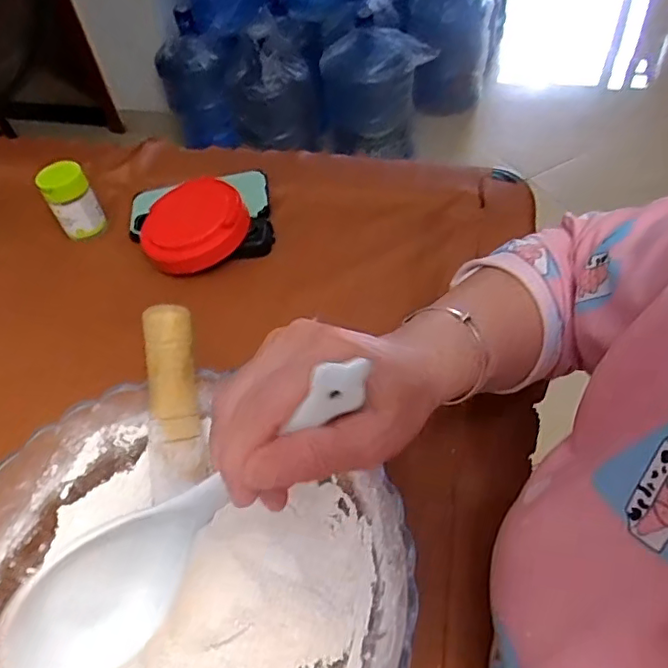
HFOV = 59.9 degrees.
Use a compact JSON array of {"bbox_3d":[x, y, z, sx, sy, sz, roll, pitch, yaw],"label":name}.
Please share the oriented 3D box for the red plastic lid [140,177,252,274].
[{"bbox_3d":[-0.154,-0.123,0.628,0.112,0.036,0.115,-3,51,4],"label":"red plastic lid"}]

